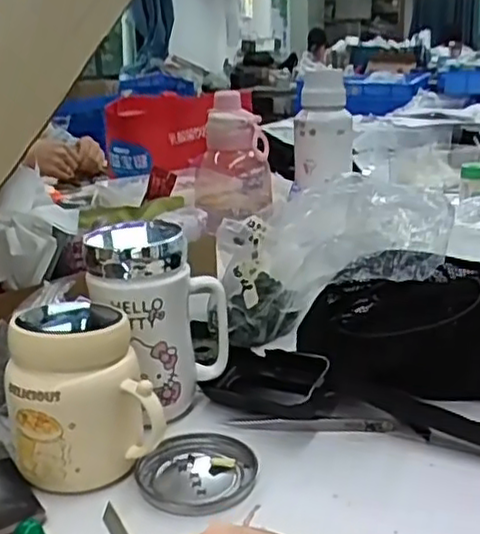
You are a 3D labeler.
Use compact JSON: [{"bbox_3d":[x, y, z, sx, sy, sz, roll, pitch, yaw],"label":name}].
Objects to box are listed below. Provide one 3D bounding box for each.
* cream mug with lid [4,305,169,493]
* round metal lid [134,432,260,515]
[{"bbox_3d":[-0.107,0.077,0.460,0.093,0.112,0.092,-8,20,-14],"label":"cream mug with lid"},{"bbox_3d":[-0.029,0.136,0.457,0.078,0.009,0.076,-2,19,2],"label":"round metal lid"}]

